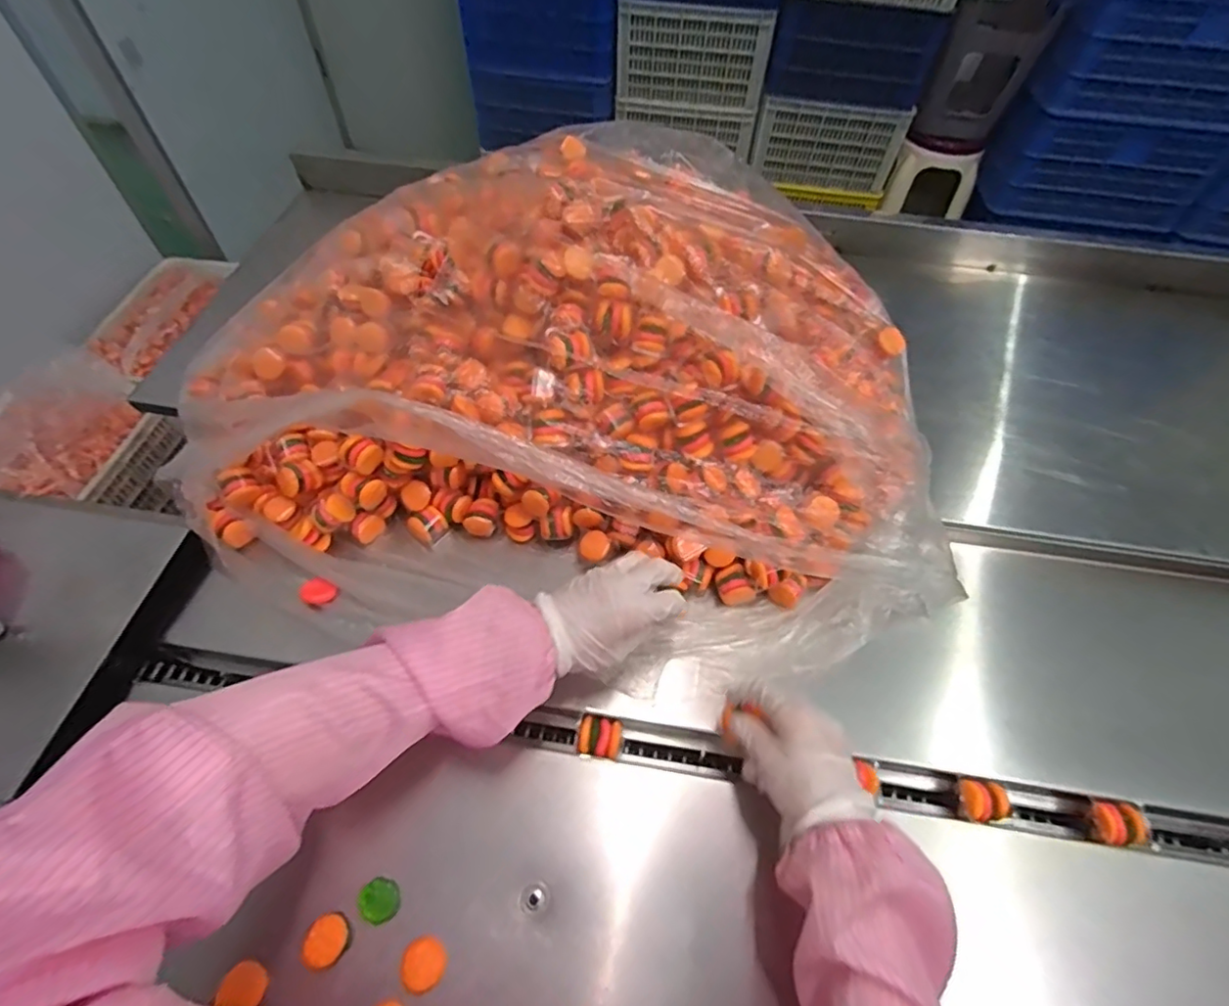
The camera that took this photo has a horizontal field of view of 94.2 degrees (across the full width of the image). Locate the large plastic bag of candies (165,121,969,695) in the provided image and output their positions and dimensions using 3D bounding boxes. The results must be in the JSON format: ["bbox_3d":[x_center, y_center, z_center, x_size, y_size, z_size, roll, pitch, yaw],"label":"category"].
[{"bbox_3d":[-0.036,-0.152,0.580,0.657,0.208,0.536,10,56,3],"label":"large plastic bag of candies"}]

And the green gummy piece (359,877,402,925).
[{"bbox_3d":[-0.165,0.279,0.401,0.025,0.010,0.027,1,56,-2],"label":"green gummy piece"}]

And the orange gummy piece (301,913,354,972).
[{"bbox_3d":[-0.192,0.293,0.382,0.026,0.015,0.029,35,61,19],"label":"orange gummy piece"}]

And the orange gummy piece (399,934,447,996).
[{"bbox_3d":[-0.128,0.307,0.380,0.029,0.009,0.028,38,62,20],"label":"orange gummy piece"}]

